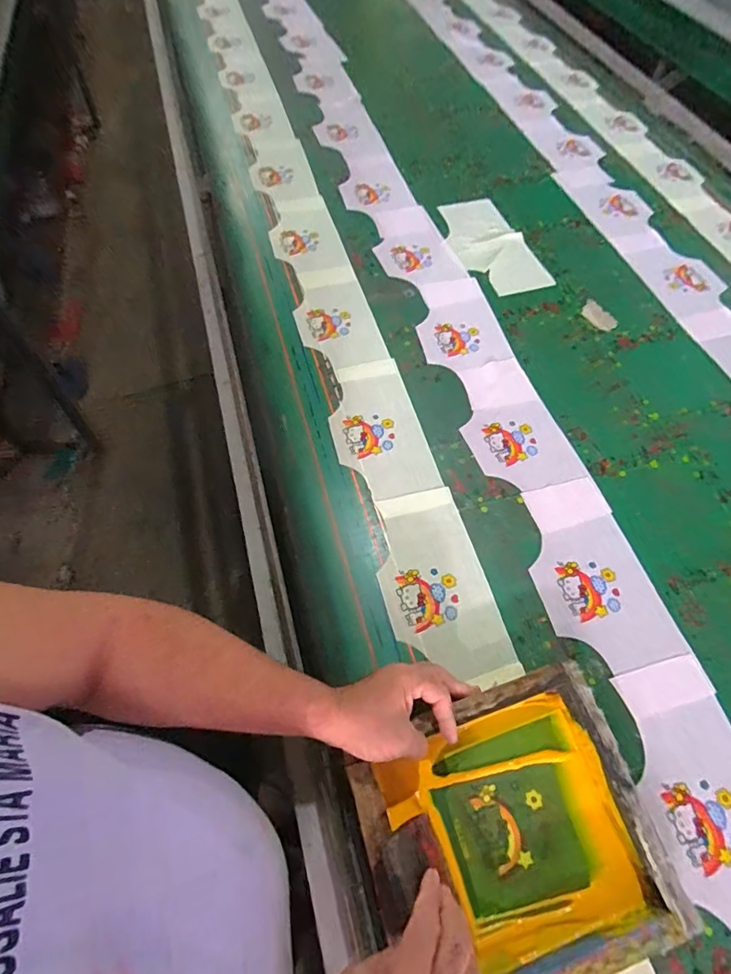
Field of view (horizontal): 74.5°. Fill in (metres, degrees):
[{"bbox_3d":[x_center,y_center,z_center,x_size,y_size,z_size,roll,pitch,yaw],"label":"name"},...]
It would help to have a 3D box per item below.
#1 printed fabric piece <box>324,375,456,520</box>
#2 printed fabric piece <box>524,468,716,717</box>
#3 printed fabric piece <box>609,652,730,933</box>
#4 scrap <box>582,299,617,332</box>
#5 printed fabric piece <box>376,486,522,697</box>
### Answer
[{"bbox_3d":[0.023,-0.072,0.739,0.137,0.004,0.255,-13,62,-10],"label":"printed fabric piece"},{"bbox_3d":[0.304,0.131,0.634,0.148,0.006,0.305,-12,62,-9],"label":"printed fabric piece"},{"bbox_3d":[0.378,0.353,0.511,0.137,0.004,0.309,-13,62,-9],"label":"printed fabric piece"},{"bbox_3d":[0.429,-0.316,0.886,0.042,0.004,0.079,-25,65,-15],"label":"scrap"},{"bbox_3d":[0.092,0.127,0.629,0.138,0.004,0.264,-14,62,-10],"label":"printed fabric piece"}]

